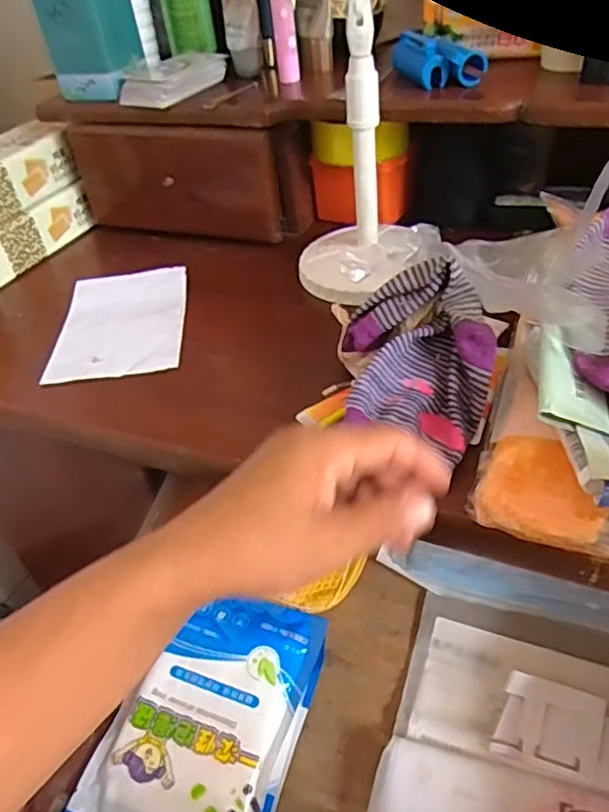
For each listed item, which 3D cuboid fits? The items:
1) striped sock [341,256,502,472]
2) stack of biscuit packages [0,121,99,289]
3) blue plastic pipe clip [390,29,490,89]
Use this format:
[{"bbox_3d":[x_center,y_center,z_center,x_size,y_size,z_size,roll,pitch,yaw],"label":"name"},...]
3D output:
[{"bbox_3d":[0.068,-0.028,0.381,0.089,0.071,0.107,-1,40,8],"label":"striped sock"},{"bbox_3d":[-0.307,-0.199,0.630,0.087,0.104,0.176,14,45,24],"label":"stack of biscuit packages"},{"bbox_3d":[0.111,-0.291,0.525,0.055,0.029,0.081,-13,40,-7],"label":"blue plastic pipe clip"}]

